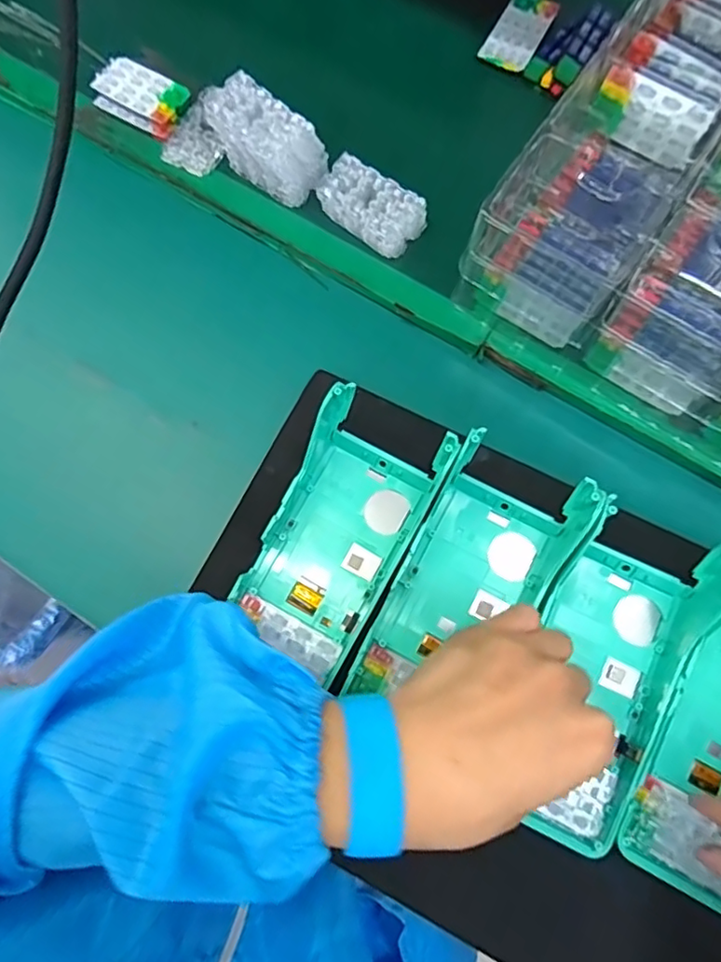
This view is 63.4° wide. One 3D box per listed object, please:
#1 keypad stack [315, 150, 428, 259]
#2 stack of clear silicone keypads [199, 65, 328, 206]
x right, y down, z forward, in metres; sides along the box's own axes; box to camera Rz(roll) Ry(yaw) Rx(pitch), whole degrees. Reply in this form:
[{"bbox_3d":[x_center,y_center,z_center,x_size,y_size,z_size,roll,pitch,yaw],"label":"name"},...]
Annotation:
[{"bbox_3d":[0.007,-0.181,0.392,0.068,0.028,0.040,35,79,10],"label":"keypad stack"},{"bbox_3d":[-0.063,-0.225,0.392,0.072,0.051,0.039,36,79,10],"label":"stack of clear silicone keypads"}]

